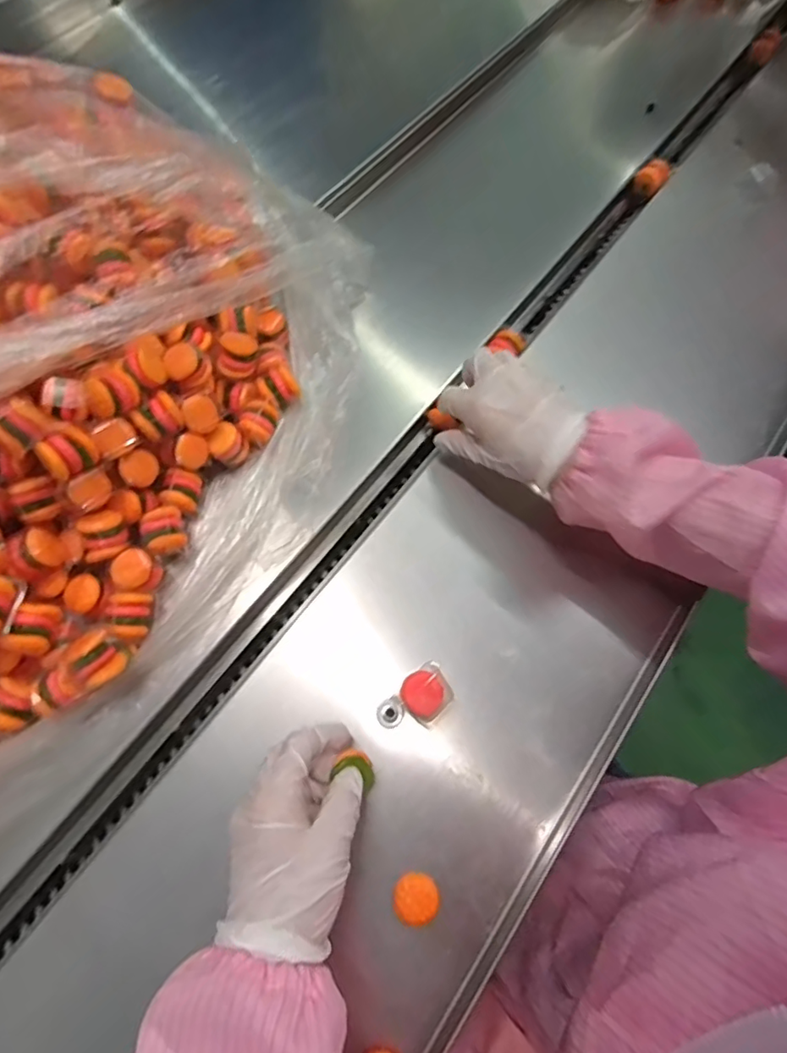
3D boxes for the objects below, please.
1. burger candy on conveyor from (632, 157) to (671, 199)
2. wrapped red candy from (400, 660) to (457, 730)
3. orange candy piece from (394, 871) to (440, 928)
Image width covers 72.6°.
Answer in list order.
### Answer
[{"bbox_3d":[0.293,-0.395,0.608,0.033,0.030,0.027,30,70,13],"label":"burger candy on conveyor"},{"bbox_3d":[0.024,0.118,0.378,0.035,0.008,0.035,-39,72,-15],"label":"wrapped red candy"},{"bbox_3d":[0.015,0.233,0.337,0.027,0.014,0.026,0,66,0],"label":"orange candy piece"}]

